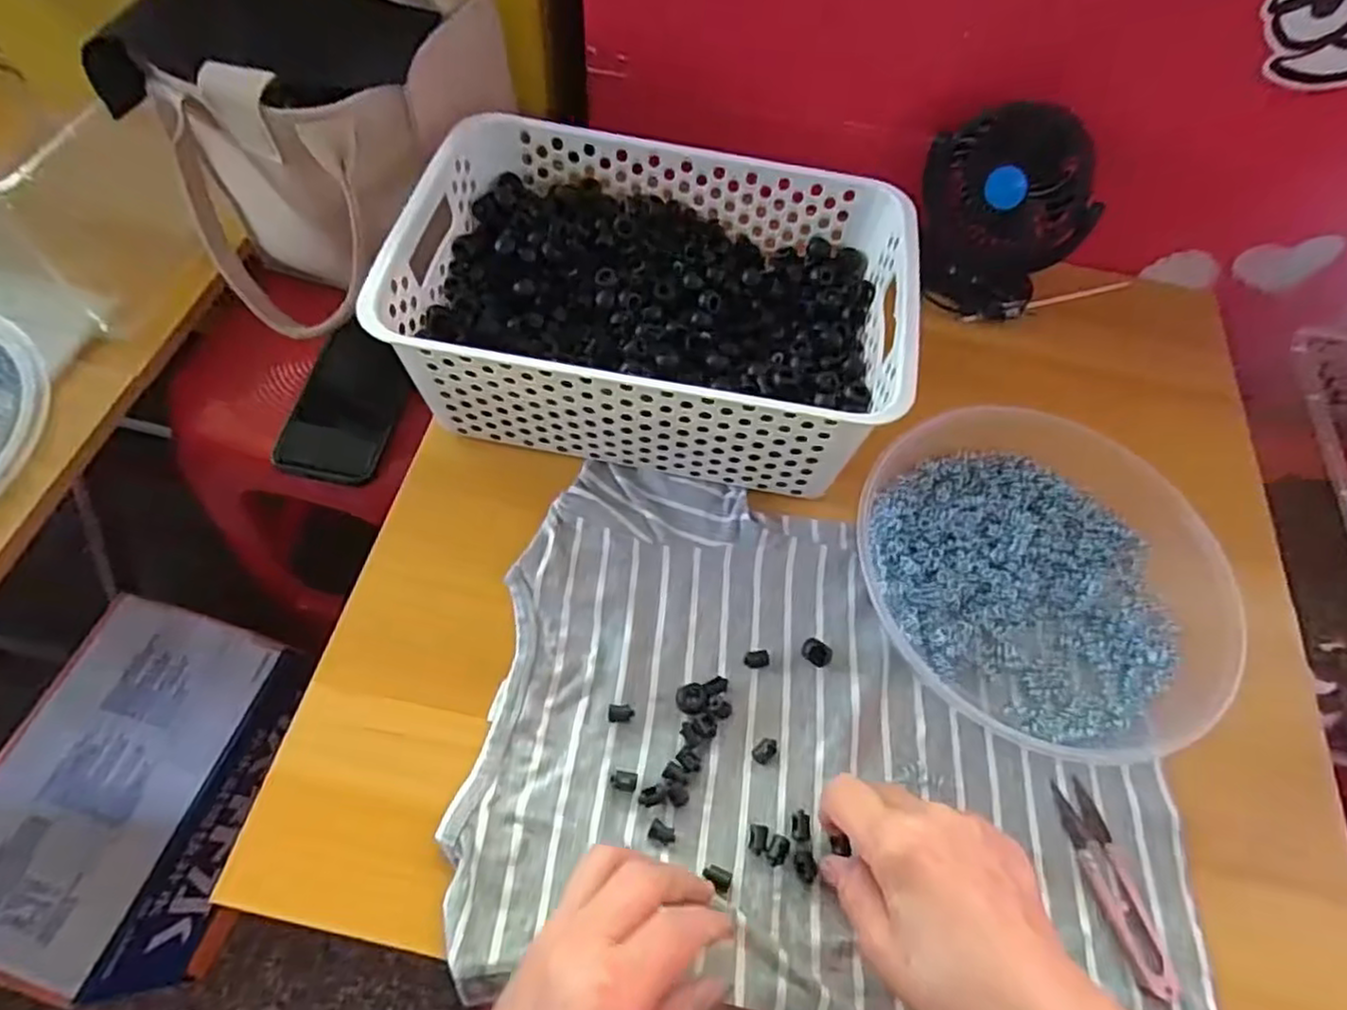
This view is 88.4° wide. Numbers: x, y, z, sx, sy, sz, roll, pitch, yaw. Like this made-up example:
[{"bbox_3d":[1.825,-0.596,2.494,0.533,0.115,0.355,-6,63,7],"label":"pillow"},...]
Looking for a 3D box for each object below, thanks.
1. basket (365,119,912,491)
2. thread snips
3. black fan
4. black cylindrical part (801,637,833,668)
[{"bbox_3d":[-0.010,-0.130,0.463,0.304,0.108,0.205,11,62,1],"label":"basket"},{"bbox_3d":[0.232,0.198,0.364,0.024,0.011,0.100,-10,63,-10],"label":"thread snips"},{"bbox_3d":[0.238,-0.215,0.520,0.120,0.135,0.067,31,63,12],"label":"black fan"},{"bbox_3d":[0.084,0.088,0.409,0.018,0.013,0.014,34,64,13],"label":"black cylindrical part"}]

